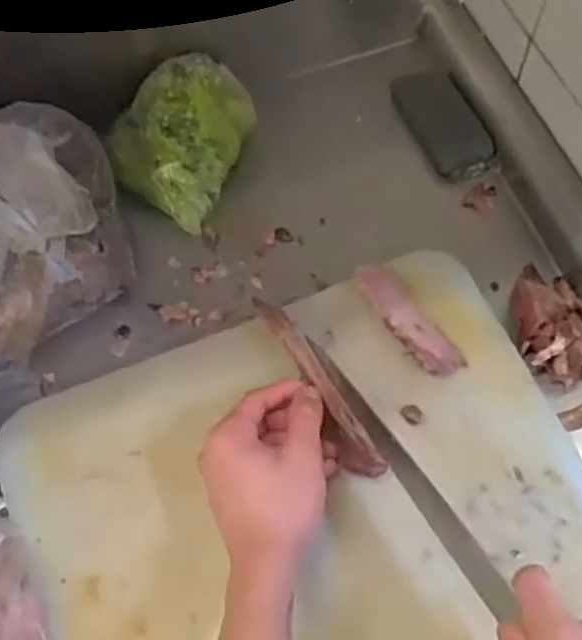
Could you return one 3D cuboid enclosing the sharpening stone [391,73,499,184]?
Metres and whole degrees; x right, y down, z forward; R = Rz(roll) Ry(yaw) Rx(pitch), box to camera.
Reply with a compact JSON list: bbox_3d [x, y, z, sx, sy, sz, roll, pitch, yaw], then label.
[{"bbox_3d":[0.142,-0.185,0.693,0.056,0.017,0.128,-20,64,-11],"label":"sharpening stone"}]

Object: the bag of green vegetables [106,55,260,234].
[{"bbox_3d":[-0.099,-0.165,0.653,0.099,0.074,0.118,25,64,13],"label":"bag of green vegetables"}]

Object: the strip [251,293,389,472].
[{"bbox_3d":[0.018,0.046,0.547,0.020,0.023,0.160,-27,68,-14],"label":"strip"}]

